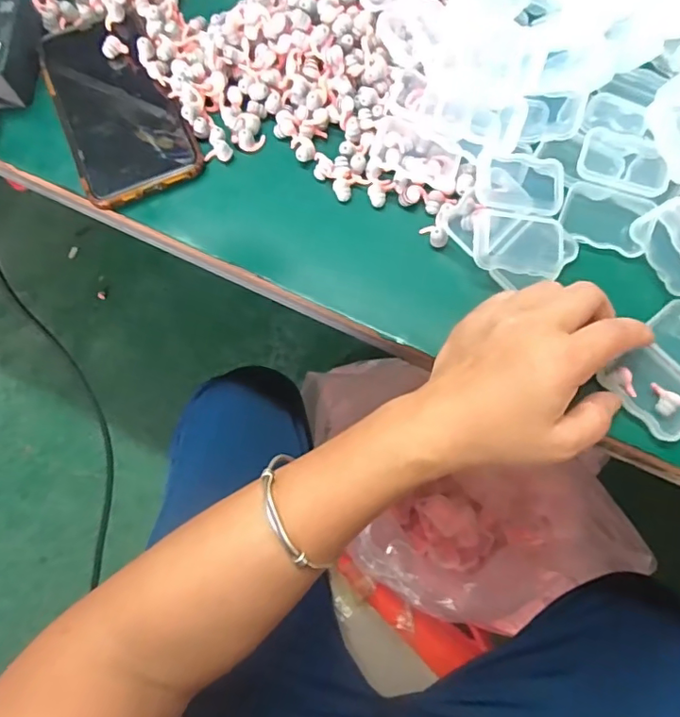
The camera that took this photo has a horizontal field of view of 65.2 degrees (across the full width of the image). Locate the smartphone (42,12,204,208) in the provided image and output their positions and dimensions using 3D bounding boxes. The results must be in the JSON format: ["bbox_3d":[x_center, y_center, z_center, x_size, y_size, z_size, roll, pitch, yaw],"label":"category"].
[{"bbox_3d":[-0.154,-0.177,0.369,0.077,0.013,0.152,-24,73,-6],"label":"smartphone"}]

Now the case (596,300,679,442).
[{"bbox_3d":[0.192,0.007,0.308,0.074,0.014,0.054,-40,75,-10],"label":"case"}]

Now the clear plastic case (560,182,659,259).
[{"bbox_3d":[0.167,-0.090,0.335,0.052,0.014,0.040,20,74,8],"label":"clear plastic case"}]

